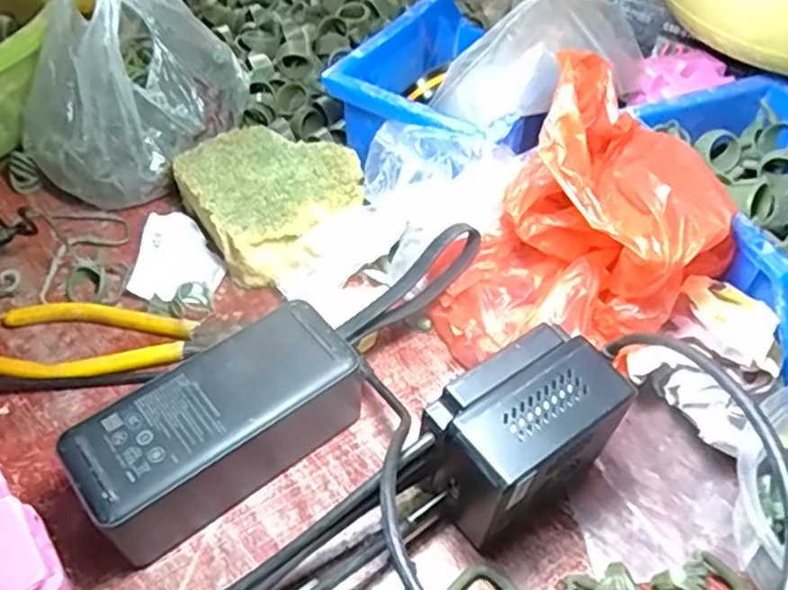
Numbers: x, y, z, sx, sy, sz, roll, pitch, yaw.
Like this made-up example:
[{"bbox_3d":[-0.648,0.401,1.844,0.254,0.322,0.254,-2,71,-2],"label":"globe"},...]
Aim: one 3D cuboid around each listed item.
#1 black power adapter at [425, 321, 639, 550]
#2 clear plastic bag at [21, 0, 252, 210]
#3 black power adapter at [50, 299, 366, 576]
[{"bbox_3d":[0.054,0.065,0.307,0.081,0.073,0.049,-29,56,-23],"label":"black power adapter"},{"bbox_3d":[-0.169,-0.149,0.442,0.115,0.114,0.143,23,53,18],"label":"clear plastic bag"},{"bbox_3d":[-0.079,0.061,0.323,0.131,0.044,0.055,-32,57,-25],"label":"black power adapter"}]

